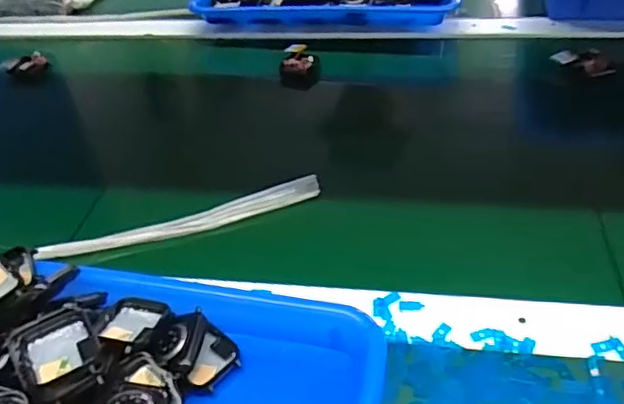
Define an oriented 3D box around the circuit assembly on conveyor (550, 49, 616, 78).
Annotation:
[{"bbox_3d":[0.284,-0.147,0.603,0.056,0.017,0.035,3,43,10],"label":"circuit assembly on conveyor"}]

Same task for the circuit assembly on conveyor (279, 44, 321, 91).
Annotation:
[{"bbox_3d":[-0.013,-0.154,0.655,0.042,0.030,0.051,-4,42,3],"label":"circuit assembly on conveyor"}]

